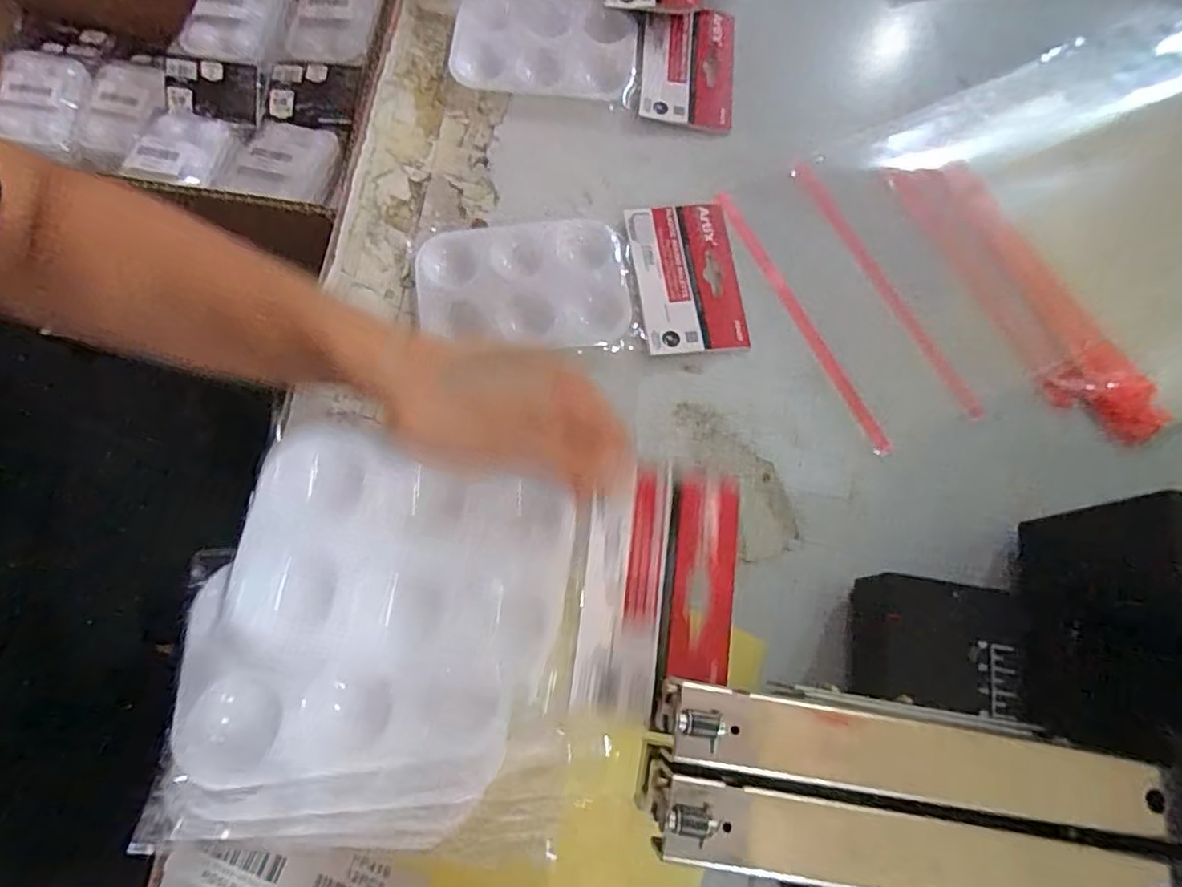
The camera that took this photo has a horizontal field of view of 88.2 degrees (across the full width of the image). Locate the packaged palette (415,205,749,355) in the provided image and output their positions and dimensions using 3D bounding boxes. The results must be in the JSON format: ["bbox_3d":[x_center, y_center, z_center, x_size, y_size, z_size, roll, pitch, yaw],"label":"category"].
[{"bbox_3d":[-0.007,-0.096,0.372,0.190,0.012,0.094,-6,74,-2],"label":"packaged palette"}]

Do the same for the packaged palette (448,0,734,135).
[{"bbox_3d":[0.002,-0.266,0.417,0.192,0.021,0.083,6,74,1],"label":"packaged palette"}]

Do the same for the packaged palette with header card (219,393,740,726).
[{"bbox_3d":[-0.036,0.051,0.243,0.192,0.015,0.101,9,74,-9],"label":"packaged palette with header card"}]

